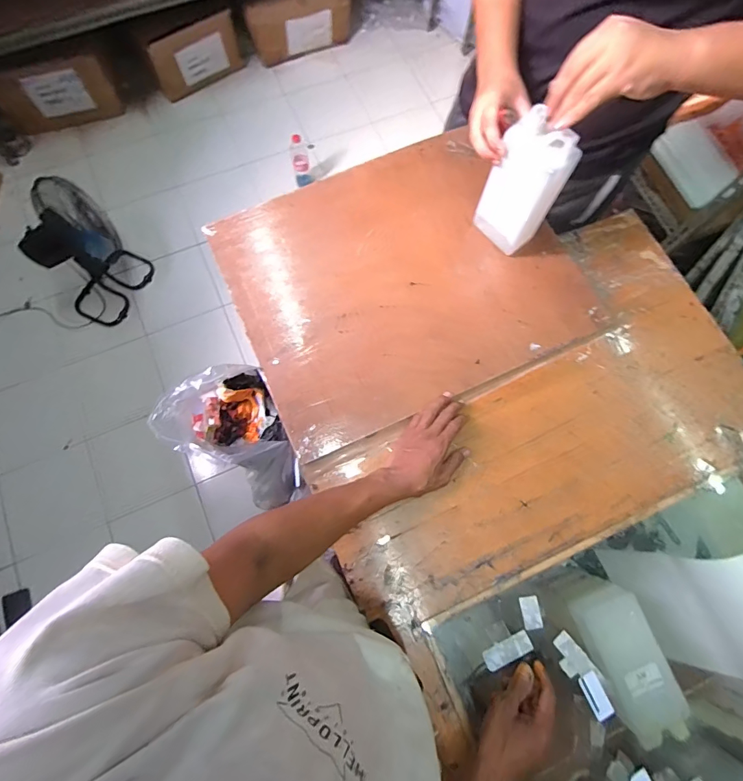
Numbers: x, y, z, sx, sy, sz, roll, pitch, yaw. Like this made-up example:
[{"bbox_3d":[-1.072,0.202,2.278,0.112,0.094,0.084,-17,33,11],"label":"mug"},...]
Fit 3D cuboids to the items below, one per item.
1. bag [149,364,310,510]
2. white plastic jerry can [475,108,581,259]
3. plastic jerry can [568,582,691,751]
[{"bbox_3d":[-0.289,0.075,0.869,0.277,0.267,0.194,31,76,7],"label":"bag"},{"bbox_3d":[0.233,-0.311,0.639,0.055,0.221,0.098,-41,79,-11],"label":"white plastic jerry can"},{"bbox_3d":[0.404,0.434,0.654,0.099,0.063,0.215,-19,76,-6],"label":"plastic jerry can"}]

